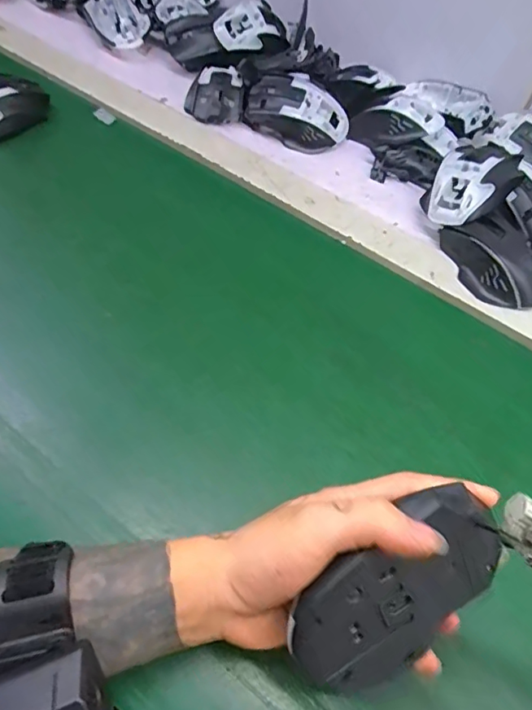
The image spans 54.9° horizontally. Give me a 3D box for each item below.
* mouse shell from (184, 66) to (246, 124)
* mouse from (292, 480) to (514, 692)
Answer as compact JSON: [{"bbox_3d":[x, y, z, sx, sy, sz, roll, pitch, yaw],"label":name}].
[{"bbox_3d":[-0.062,-0.307,0.612,0.069,0.035,0.064,2,55,-4],"label":"mouse shell"},{"bbox_3d":[0.059,0.112,0.262,0.109,0.038,0.072,-36,111,-9],"label":"mouse"}]

